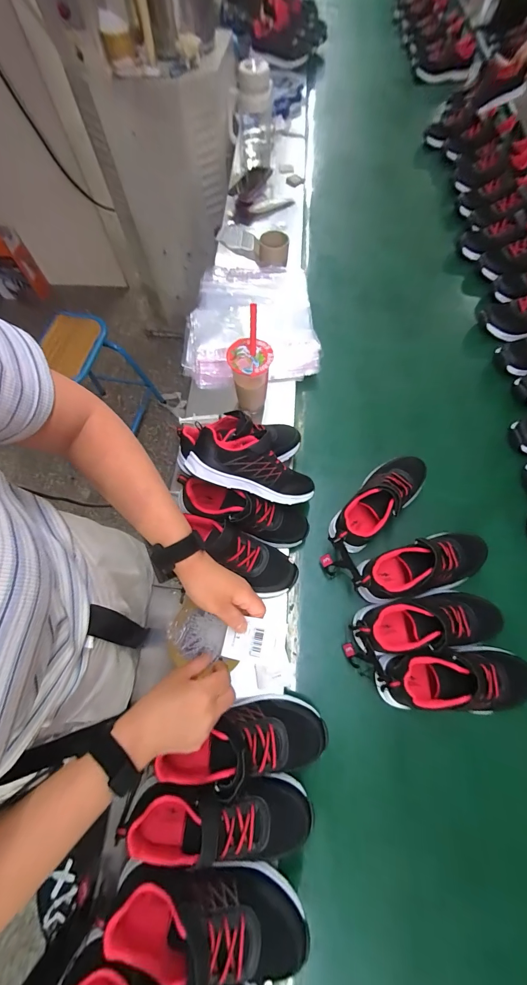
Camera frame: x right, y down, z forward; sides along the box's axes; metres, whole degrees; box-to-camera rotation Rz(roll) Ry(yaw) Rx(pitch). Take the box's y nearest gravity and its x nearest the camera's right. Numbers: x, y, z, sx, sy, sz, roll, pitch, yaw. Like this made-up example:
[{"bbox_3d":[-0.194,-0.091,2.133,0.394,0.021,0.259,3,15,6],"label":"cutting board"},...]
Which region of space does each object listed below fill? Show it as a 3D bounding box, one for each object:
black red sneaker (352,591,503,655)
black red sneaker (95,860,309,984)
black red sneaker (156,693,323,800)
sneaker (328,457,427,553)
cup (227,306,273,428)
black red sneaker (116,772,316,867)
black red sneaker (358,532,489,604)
[{"bbox_3d":[0.264,0.215,0.544,0.231,0.102,0.080,-5,68,-1],"label":"black red sneaker"},{"bbox_3d":[-0.065,0.509,0.384,0.228,0.083,0.083,7,68,3],"label":"black red sneaker"},{"bbox_3d":[-0.026,0.342,0.441,0.221,0.074,0.090,-10,68,-3],"label":"black red sneaker"},{"bbox_3d":[0.215,0.015,0.618,0.232,0.090,0.084,-42,73,-15],"label":"sneaker"},{"bbox_3d":[-0.025,-0.235,0.650,0.078,0.213,0.081,-3,68,-1],"label":"cup"},{"bbox_3d":[-0.059,0.422,0.415,0.231,0.079,0.093,7,68,4],"label":"black red sneaker"},{"bbox_3d":[0.272,0.135,0.577,0.221,0.099,0.086,-16,69,-6],"label":"black red sneaker"}]

